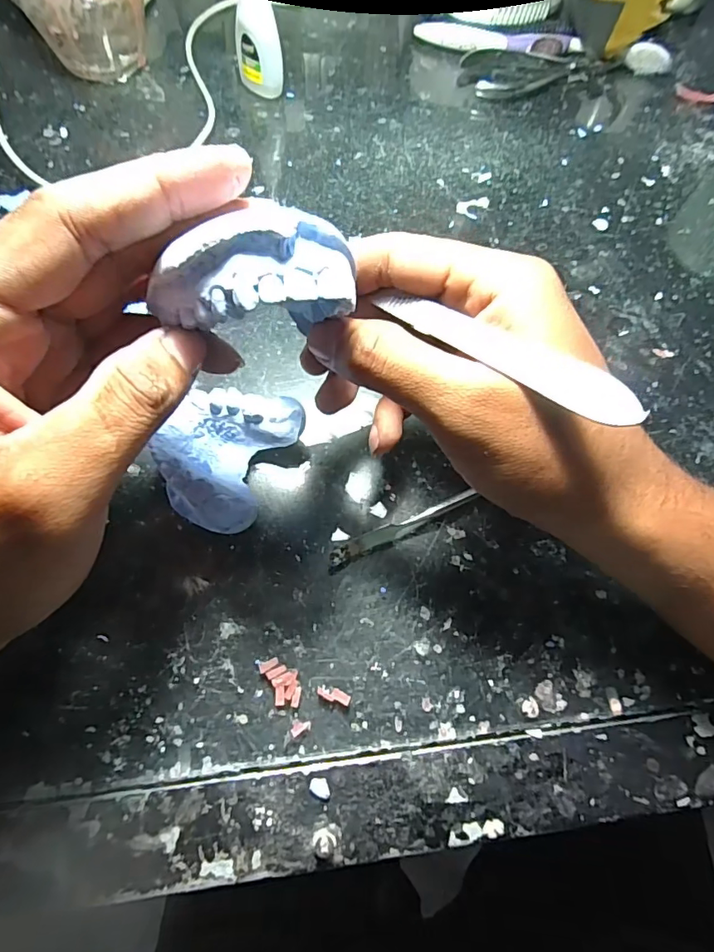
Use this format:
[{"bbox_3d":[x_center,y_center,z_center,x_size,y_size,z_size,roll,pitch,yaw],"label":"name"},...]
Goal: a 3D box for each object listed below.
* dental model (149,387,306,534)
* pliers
[{"bbox_3d":[-0.058,-0.009,0.226,0.050,0.026,0.064,23,68,7],"label":"dental model"},{"bbox_3d":[0.136,-0.294,0.374,0.120,0.008,0.044,-6,67,-6],"label":"pliers"}]

